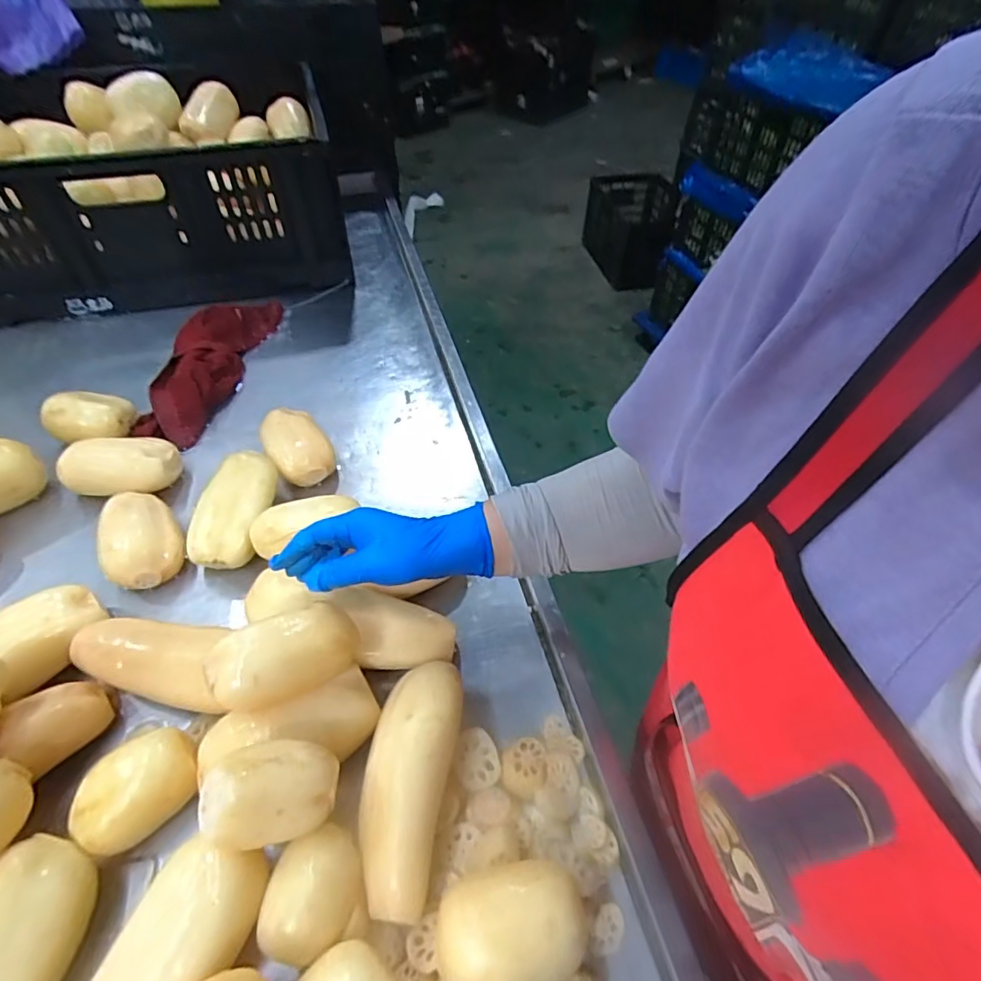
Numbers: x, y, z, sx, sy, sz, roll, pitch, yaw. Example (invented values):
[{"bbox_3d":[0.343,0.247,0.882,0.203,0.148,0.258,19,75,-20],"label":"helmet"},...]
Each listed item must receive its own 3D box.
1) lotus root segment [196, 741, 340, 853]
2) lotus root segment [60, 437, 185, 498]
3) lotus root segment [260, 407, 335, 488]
[{"bbox_3d":[-0.150,0.209,0.389,0.083,0.047,0.059,-8,51,-9],"label":"lotus root segment"},{"bbox_3d":[-0.424,-0.023,0.640,0.121,0.069,0.058,-7,51,-8],"label":"lotus root segment"},{"bbox_3d":[-0.235,-0.051,0.684,0.074,0.050,0.120,-19,54,-17],"label":"lotus root segment"}]

